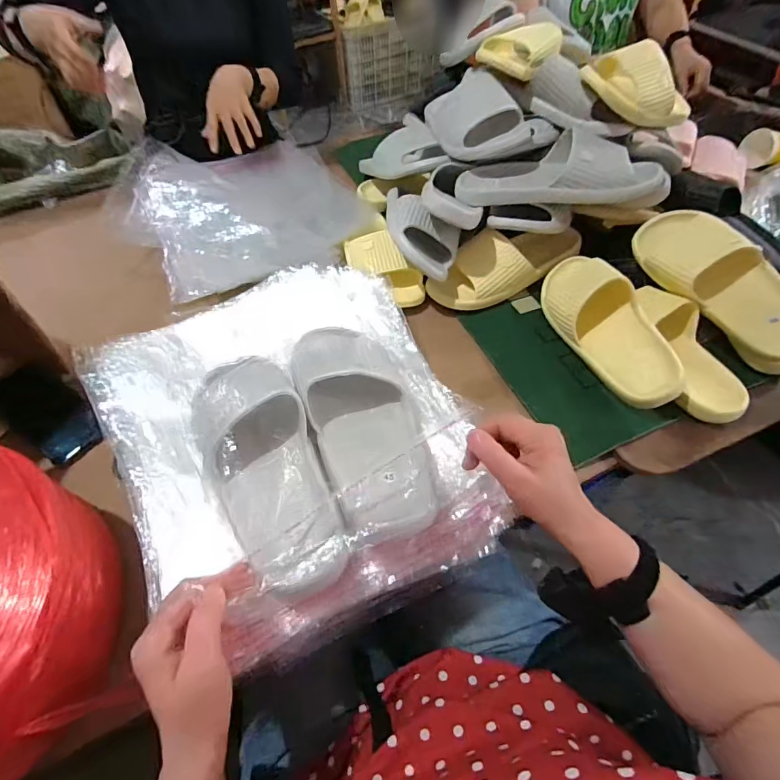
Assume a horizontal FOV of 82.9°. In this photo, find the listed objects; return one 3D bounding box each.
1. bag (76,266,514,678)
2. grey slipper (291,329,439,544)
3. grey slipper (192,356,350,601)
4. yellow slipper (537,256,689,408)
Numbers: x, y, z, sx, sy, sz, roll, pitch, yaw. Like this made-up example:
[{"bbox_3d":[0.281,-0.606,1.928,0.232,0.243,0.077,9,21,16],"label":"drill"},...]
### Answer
[{"bbox_3d":[-0.108,0.023,0.482,0.363,0.090,0.422,-24,57,-15],"label":"bag"},{"bbox_3d":[-0.025,0.040,0.459,0.104,0.069,0.239,-16,55,-10],"label":"grey slipper"},{"bbox_3d":[-0.127,0.063,0.430,0.106,0.062,0.267,-23,57,-14],"label":"grey slipper"},{"bbox_3d":[0.287,-0.090,0.593,0.102,0.063,0.256,-35,56,20],"label":"yellow slipper"}]

